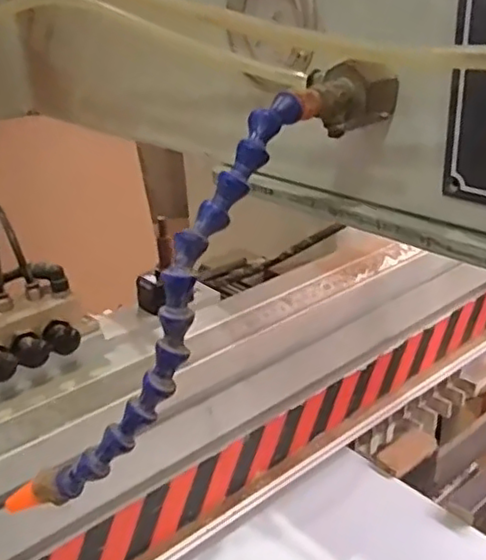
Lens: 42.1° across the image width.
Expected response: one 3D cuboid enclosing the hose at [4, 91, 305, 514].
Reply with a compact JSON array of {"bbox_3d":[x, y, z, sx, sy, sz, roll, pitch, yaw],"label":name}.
[{"bbox_3d":[-0.038,0.016,0.293,0.034,0.233,0.045,26,4,-41],"label":"hose"}]

